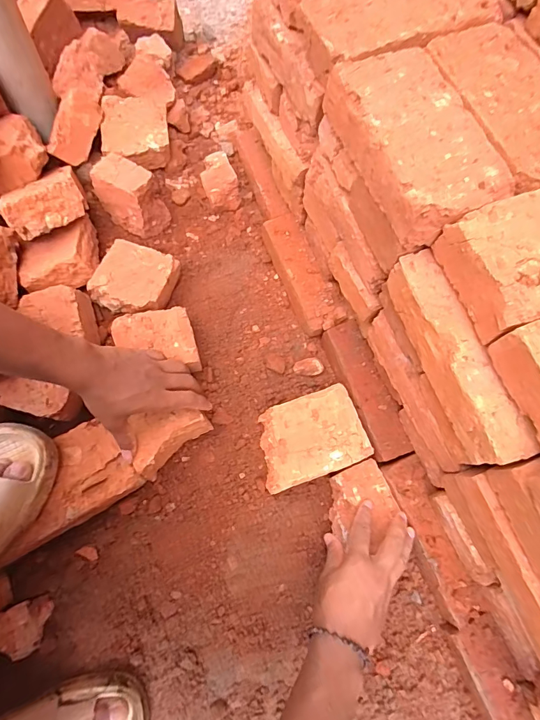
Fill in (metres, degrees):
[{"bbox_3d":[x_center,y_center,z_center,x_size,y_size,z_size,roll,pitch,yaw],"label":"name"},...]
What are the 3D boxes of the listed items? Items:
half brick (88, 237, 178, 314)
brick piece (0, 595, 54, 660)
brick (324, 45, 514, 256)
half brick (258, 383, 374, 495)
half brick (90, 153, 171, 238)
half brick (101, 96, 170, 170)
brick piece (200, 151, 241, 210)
[{"bbox_3d":[-0.197,-0.117,0.597,0.110,0.057,0.104,21,72,4],"label":"half brick"},{"bbox_3d":[-0.279,0.304,0.448,0.045,0.058,0.053,-29,75,-11],"label":"brick piece"},{"bbox_3d":[0.133,-0.202,0.373,0.098,0.047,0.192,-18,74,-9],"label":"brick"},{"bbox_3d":[0.052,0.104,0.533,0.136,0.054,0.102,-17,74,-9],"label":"half brick"},{"bbox_3d":[-0.212,-0.245,0.608,0.085,0.106,0.057,34,73,8],"label":"half brick"},{"bbox_3d":[-0.216,-0.366,0.644,0.100,0.055,0.116,-6,72,-6],"label":"half brick"},{"bbox_3d":[-0.088,-0.305,0.671,0.054,0.037,0.109,-19,73,-8],"label":"brick piece"}]

